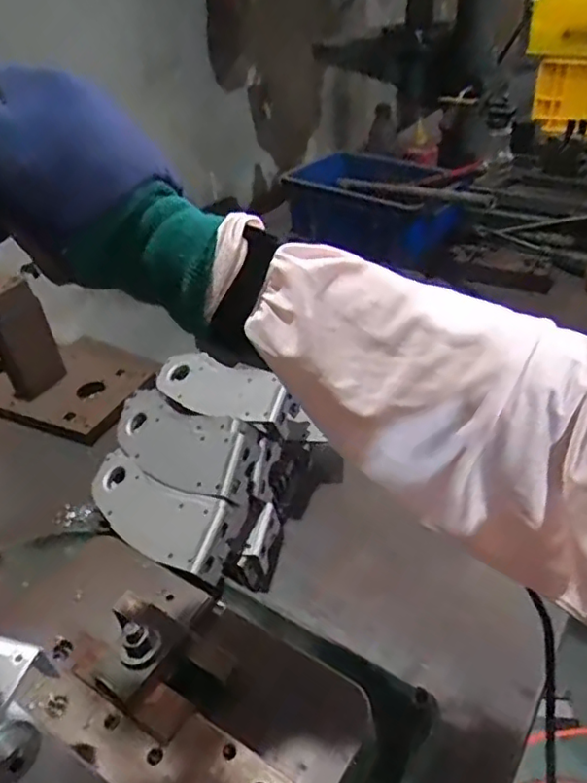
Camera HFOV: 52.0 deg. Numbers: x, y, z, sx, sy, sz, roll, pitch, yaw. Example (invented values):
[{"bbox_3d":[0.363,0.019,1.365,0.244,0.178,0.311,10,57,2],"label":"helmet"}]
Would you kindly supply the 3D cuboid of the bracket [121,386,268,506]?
[{"bbox_3d":[-0.117,0.063,0.620,0.196,0.043,0.102,18,69,39],"label":"bracket"}]

